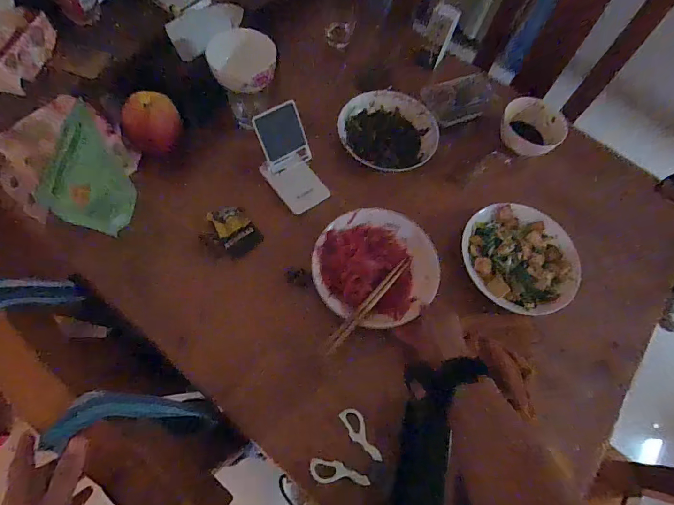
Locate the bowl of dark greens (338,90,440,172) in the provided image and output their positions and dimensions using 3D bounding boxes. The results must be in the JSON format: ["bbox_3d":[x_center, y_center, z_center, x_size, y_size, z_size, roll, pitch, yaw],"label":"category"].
[{"bbox_3d":[0.105,-0.249,0.755,0.197,0.035,0.185,1,70,-2],"label":"bowl of dark greens"}]

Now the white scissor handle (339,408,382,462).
[{"bbox_3d":[0.034,0.264,0.536,0.029,0.013,0.078,-24,72,-11],"label":"white scissor handle"}]

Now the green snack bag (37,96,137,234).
[{"bbox_3d":[-0.366,-0.113,0.571,0.029,0.160,0.160,9,65,-3],"label":"green snack bag"}]

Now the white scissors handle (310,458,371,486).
[{"bbox_3d":[0.004,0.305,0.515,0.081,0.004,0.028,4,64,2],"label":"white scissors handle"}]

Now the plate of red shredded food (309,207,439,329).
[{"bbox_3d":[0.067,0.017,0.614,0.195,0.030,0.202,1,70,-2],"label":"plate of red shredded food"}]

